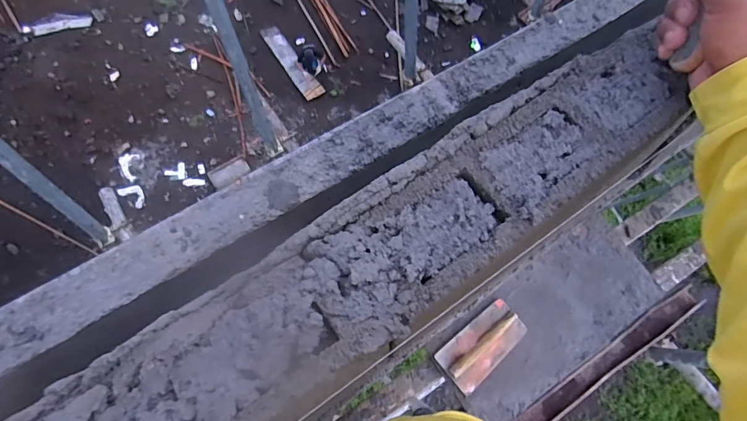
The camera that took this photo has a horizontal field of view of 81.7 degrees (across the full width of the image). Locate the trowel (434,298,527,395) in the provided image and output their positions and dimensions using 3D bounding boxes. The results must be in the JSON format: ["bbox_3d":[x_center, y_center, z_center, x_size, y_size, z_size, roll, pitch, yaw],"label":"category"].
[{"bbox_3d":[0.346,0.423,1.369,0.295,0.034,0.151,-38,74,-16],"label":"trowel"}]

